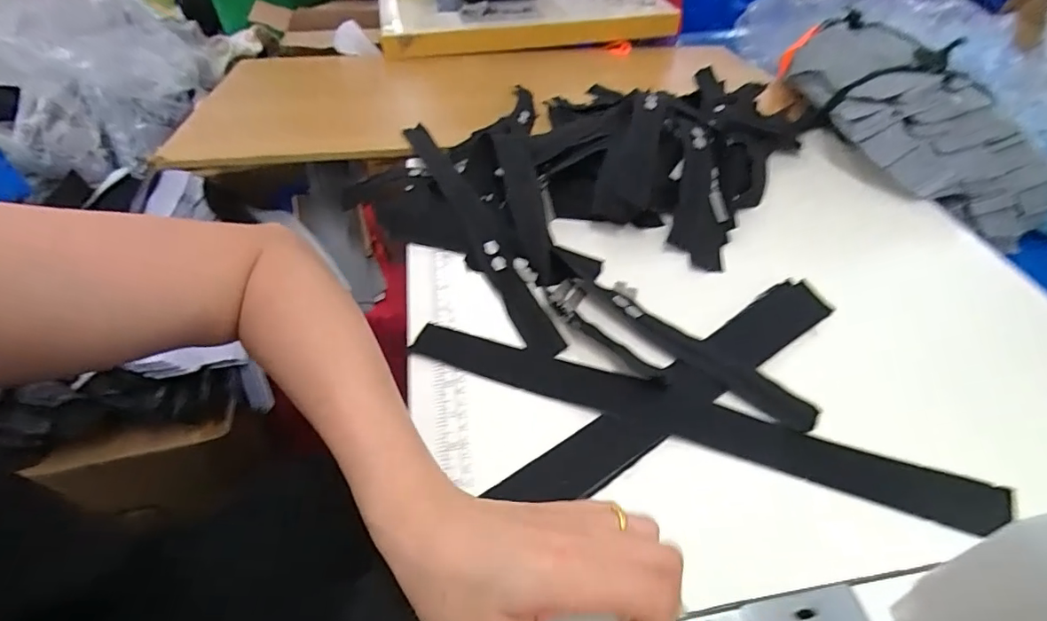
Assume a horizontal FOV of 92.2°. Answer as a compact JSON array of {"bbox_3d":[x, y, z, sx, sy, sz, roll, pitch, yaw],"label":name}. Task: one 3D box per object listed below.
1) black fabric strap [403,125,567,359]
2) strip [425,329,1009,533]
[{"bbox_3d":[-0.056,-0.097,0.492,0.027,0.019,0.369,-21,49,-13],"label":"black fabric strap"},{"bbox_3d":[0.101,0.072,0.348,0.386,0.017,0.036,14,51,17],"label":"strip"}]

